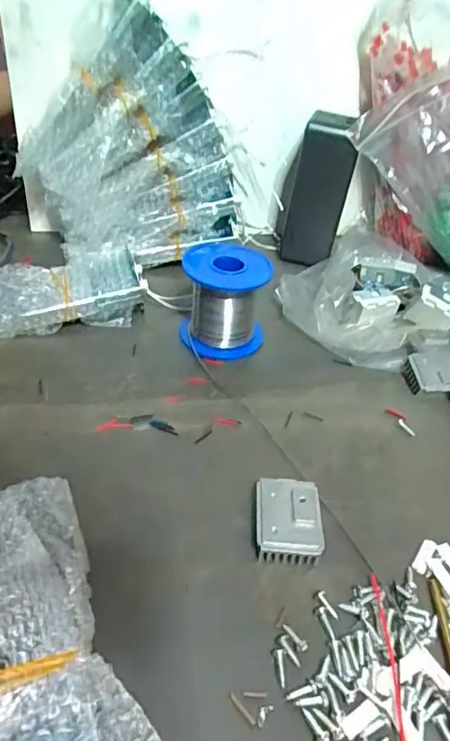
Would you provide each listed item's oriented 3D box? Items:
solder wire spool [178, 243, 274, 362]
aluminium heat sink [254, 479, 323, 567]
[{"bbox_3d":[-0.001,-0.056,0.405,0.063,0.062,0.069,3,39,-3],"label":"solder wire spool"},{"bbox_3d":[0.033,0.078,0.281,0.032,0.016,0.043,4,39,-2],"label":"aluminium heat sink"}]

